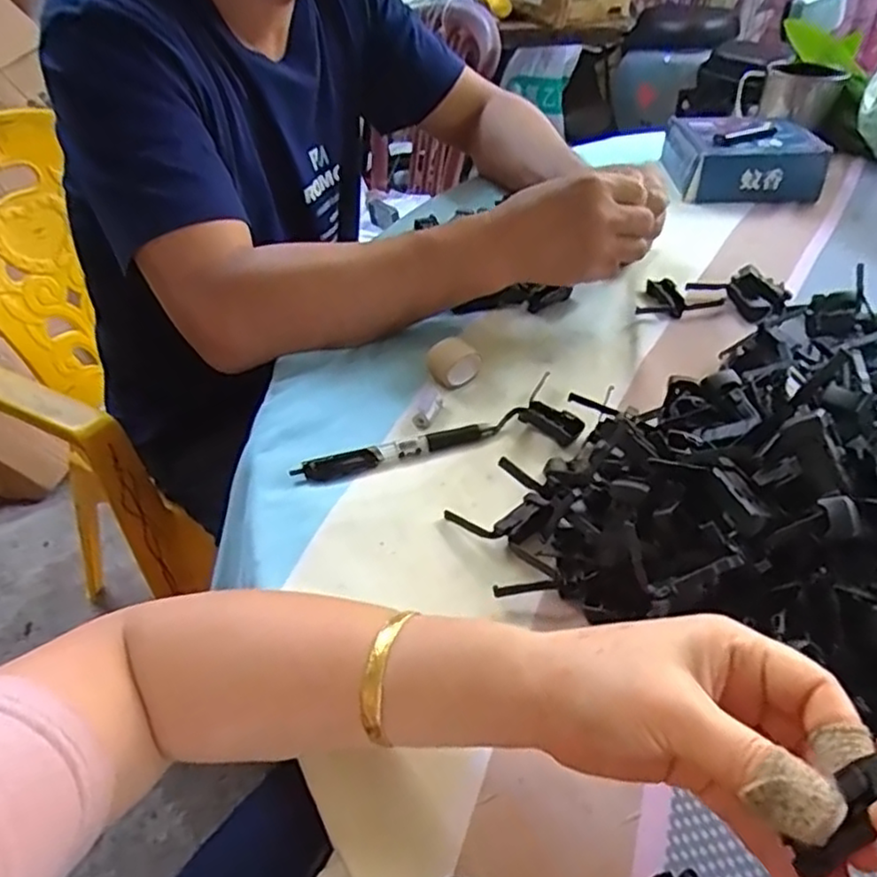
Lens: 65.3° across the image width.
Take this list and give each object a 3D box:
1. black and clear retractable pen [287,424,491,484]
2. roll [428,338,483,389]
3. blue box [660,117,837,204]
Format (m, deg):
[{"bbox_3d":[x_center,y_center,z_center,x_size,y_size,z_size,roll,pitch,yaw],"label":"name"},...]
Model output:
[{"bbox_3d":[-0.028,0.009,0.462,0.136,0.010,0.017,-12,44,-12],"label":"black and clear retractable pen"},{"bbox_3d":[0.012,-0.057,0.520,0.035,0.027,0.035,-18,45,-17],"label":"roll"},{"bbox_3d":[0.348,-0.328,0.797,0.152,0.055,0.150,-3,43,-2],"label":"blue box"}]

